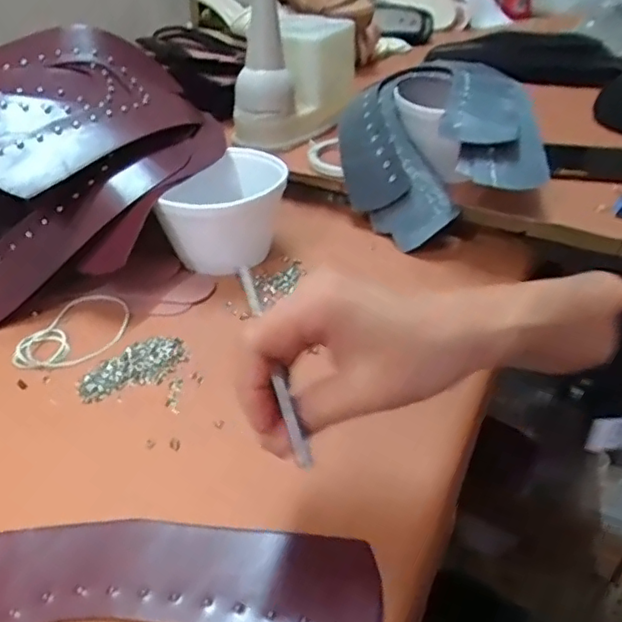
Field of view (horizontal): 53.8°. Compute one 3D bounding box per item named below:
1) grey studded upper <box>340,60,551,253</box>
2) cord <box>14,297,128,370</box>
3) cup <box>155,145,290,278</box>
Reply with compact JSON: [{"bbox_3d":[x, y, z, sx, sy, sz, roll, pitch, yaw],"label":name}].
[{"bbox_3d":[0.117,-0.172,0.638,0.186,0.119,0.248,0,36,1],"label":"grey studded upper"},{"bbox_3d":[-0.191,0.019,0.498,0.063,0.010,0.097,19,41,15],"label":"cord"},{"bbox_3d":[-0.077,-0.093,0.585,0.105,0.081,0.121,0,36,1],"label":"cup"}]

